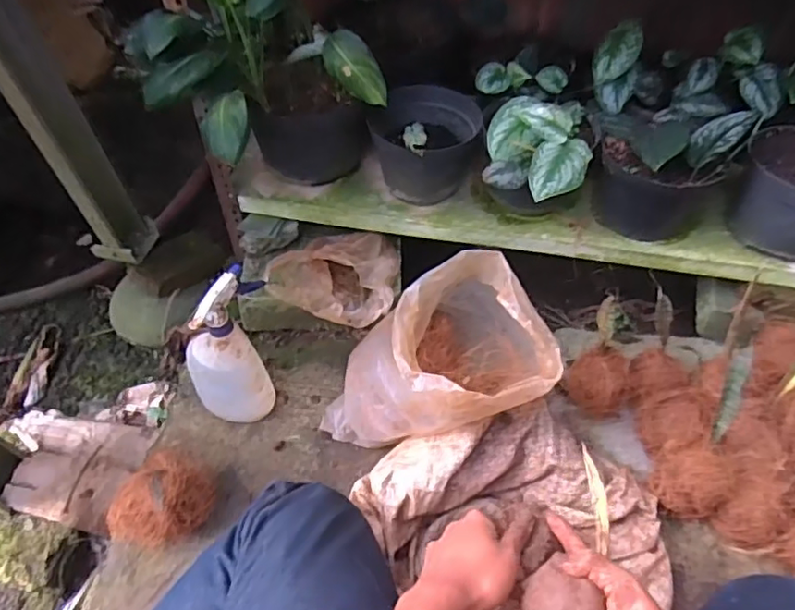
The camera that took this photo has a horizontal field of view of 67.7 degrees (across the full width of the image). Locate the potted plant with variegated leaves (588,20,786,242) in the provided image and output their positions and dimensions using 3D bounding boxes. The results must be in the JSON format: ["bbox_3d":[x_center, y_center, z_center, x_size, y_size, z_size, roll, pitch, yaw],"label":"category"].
[{"bbox_3d":[0.423,-0.249,0.903,0.239,0.254,0.215,-5,51,-2],"label":"potted plant with variegated leaves"}]

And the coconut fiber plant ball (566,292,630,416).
[{"bbox_3d":[0.299,0.072,0.857,0.072,0.179,0.089,3,13,-26],"label":"coconut fiber plant ball"}]

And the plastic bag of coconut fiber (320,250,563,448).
[{"bbox_3d":[0.042,0.090,0.759,0.267,0.241,0.196,-18,53,-12],"label":"plastic bag of coconut fiber"}]

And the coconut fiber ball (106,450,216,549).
[{"bbox_3d":[-0.302,0.254,0.769,0.107,0.110,0.116,-1,51,1],"label":"coconut fiber ball"}]

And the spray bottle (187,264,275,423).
[{"bbox_3d":[-0.227,0.075,0.820,0.123,0.257,0.085,-27,55,-19],"label":"spray bottle"}]

